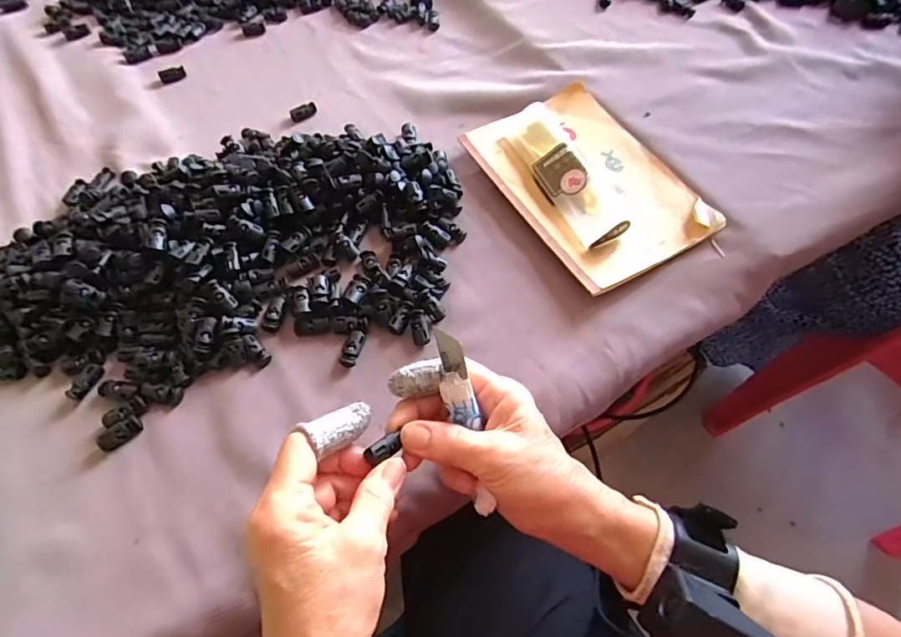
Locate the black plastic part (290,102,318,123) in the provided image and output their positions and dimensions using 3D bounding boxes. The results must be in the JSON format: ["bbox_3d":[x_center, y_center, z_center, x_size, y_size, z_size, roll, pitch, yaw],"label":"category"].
[{"bbox_3d":[-0.149,-0.210,0.504,0.026,0.013,0.008,-18,63,-9],"label":"black plastic part"}]

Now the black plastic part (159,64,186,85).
[{"bbox_3d":[-0.296,-0.261,0.527,0.026,0.009,0.012,-29,65,-14],"label":"black plastic part"}]

